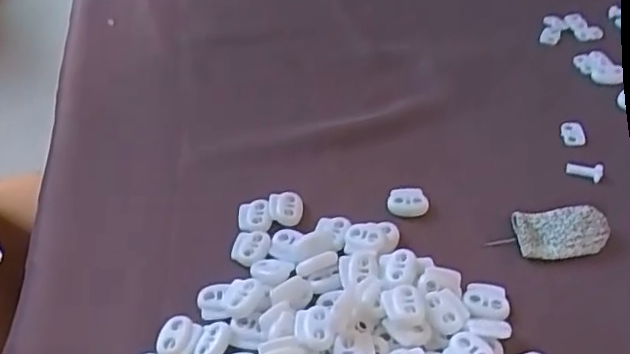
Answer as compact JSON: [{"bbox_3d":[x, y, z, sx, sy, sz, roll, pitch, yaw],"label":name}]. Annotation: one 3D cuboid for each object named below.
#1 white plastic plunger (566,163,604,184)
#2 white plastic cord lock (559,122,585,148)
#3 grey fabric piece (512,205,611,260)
[{"bbox_3d":[0.155,-0.003,0.364,0.019,0.010,0.009,14,49,18],"label":"white plastic plunger"},{"bbox_3d":[0.159,-0.027,0.388,0.015,0.004,0.018,4,46,8],"label":"white plastic cord lock"},{"bbox_3d":[0.129,0.027,0.332,0.045,0.013,0.029,-3,46,1],"label":"grey fabric piece"}]

